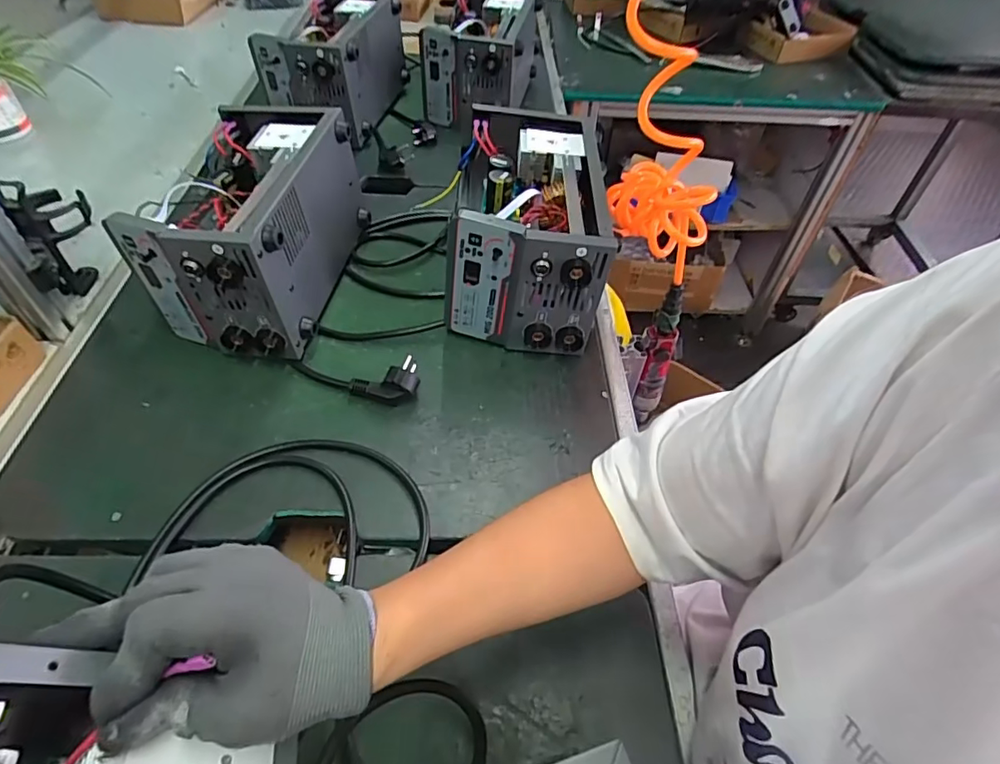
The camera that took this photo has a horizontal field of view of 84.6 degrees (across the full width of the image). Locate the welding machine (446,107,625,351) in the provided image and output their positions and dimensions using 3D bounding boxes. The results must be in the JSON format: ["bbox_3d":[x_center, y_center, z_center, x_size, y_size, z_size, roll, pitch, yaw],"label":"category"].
[{"bbox_3d":[0.027,-0.193,0.673,0.174,0.158,0.294,1,50,-2],"label":"welding machine"}]

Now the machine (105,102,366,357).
[{"bbox_3d":[-0.282,-0.179,0.642,0.167,0.163,0.273,6,50,2],"label":"machine"}]

